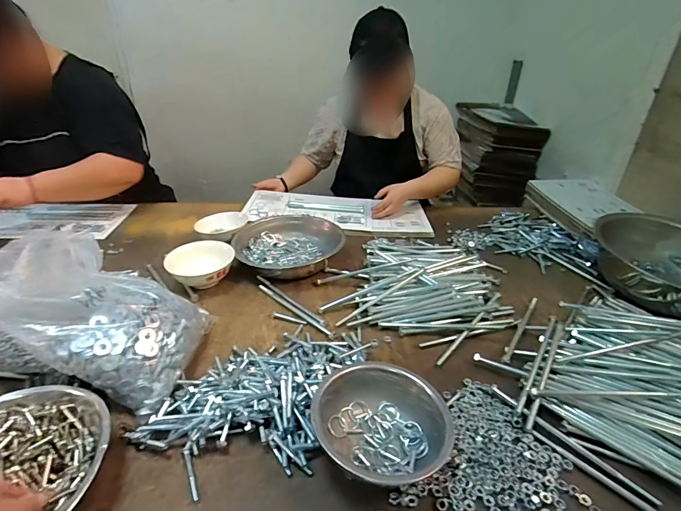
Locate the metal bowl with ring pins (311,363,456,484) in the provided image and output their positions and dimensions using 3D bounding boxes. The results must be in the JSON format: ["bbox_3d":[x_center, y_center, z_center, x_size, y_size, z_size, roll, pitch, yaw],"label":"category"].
[{"bbox_3d":[0.052,0.218,0.511,0.162,0.073,0.175,2,30,-1],"label":"metal bowl with ring pins"}]

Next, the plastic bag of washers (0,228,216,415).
[{"bbox_3d":[-0.381,0.089,0.597,0.298,0.192,0.195,7,30,7],"label":"plastic bag of washers"}]

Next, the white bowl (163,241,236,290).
[{"bbox_3d":[-0.298,0.024,0.831,0.121,0.074,0.121,2,30,-1],"label":"white bowl"}]

